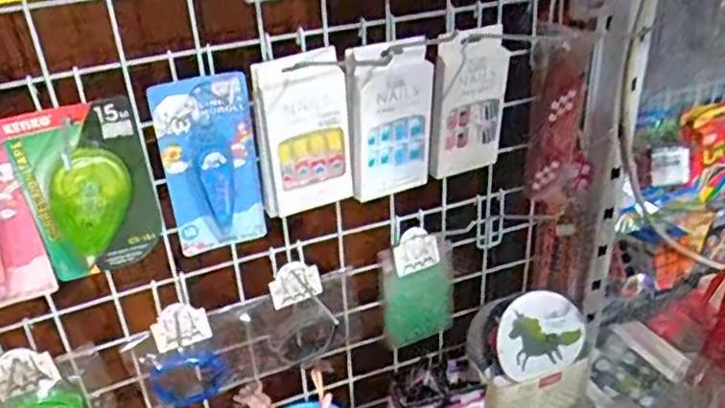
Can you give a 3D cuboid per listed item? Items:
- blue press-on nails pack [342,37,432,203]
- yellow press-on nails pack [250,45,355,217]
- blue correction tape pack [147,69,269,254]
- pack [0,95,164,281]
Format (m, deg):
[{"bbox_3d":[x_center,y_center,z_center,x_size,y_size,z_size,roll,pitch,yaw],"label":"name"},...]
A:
[{"bbox_3d":[0.025,-0.072,0.563,0.071,0.135,0.023,-24,37,-30],"label":"blue press-on nails pack"},{"bbox_3d":[-0.047,-0.055,0.538,0.074,0.136,0.021,-8,32,-7],"label":"yellow press-on nails pack"},{"bbox_3d":[-0.125,-0.028,0.539,0.082,0.155,0.018,-10,33,-12],"label":"blue correction tape pack"},{"bbox_3d":[-0.209,-0.009,0.507,0.091,0.141,0.022,-18,35,-23],"label":"pack"}]

